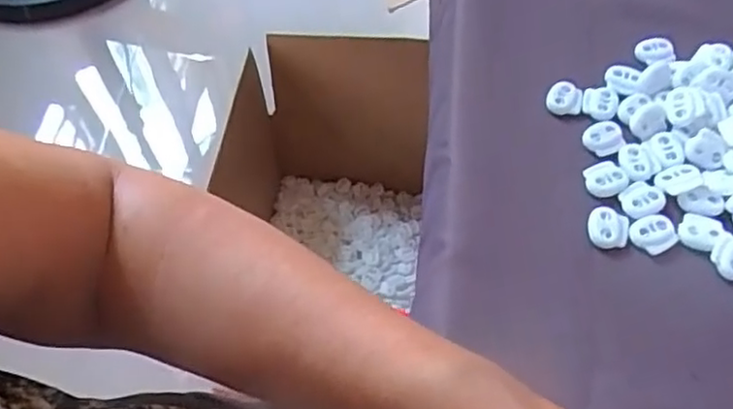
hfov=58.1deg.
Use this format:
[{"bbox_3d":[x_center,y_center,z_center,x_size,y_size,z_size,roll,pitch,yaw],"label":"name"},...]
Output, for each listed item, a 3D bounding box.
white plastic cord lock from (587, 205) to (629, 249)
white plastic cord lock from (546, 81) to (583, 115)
[{"bbox_3d":[0.121,0.011,0.329,0.019,0.004,0.023,16,60,10],"label":"white plastic cord lock"},{"bbox_3d":[0.113,-0.060,0.376,0.019,0.005,0.020,10,59,8],"label":"white plastic cord lock"}]

